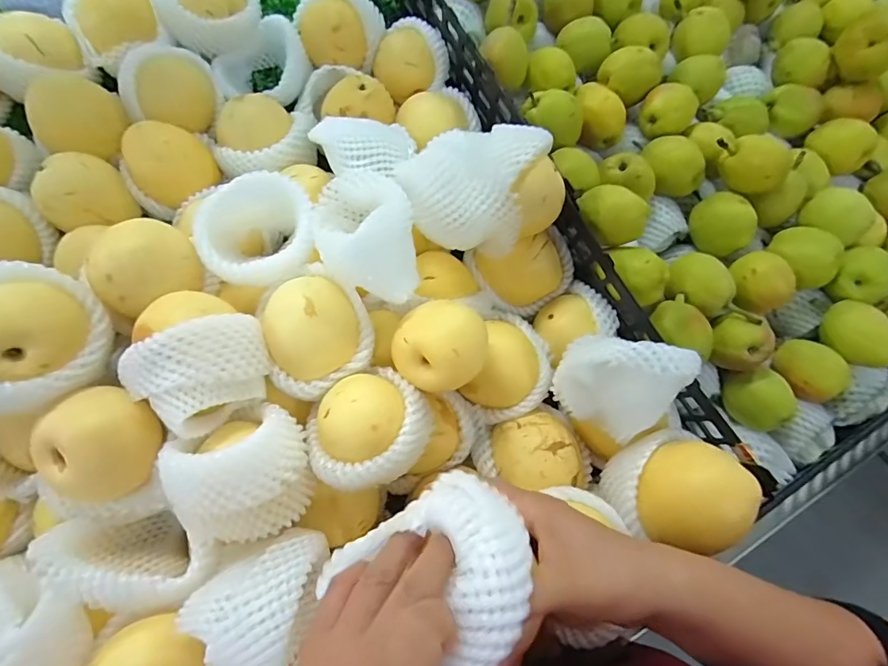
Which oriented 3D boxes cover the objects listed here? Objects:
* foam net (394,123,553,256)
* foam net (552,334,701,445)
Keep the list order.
[{"bbox_3d":[0.025,-0.135,0.417,0.109,0.065,0.101,19,60,13],"label":"foam net"},{"bbox_3d":[0.144,0.040,0.389,0.093,0.101,0.049,27,62,17],"label":"foam net"}]

